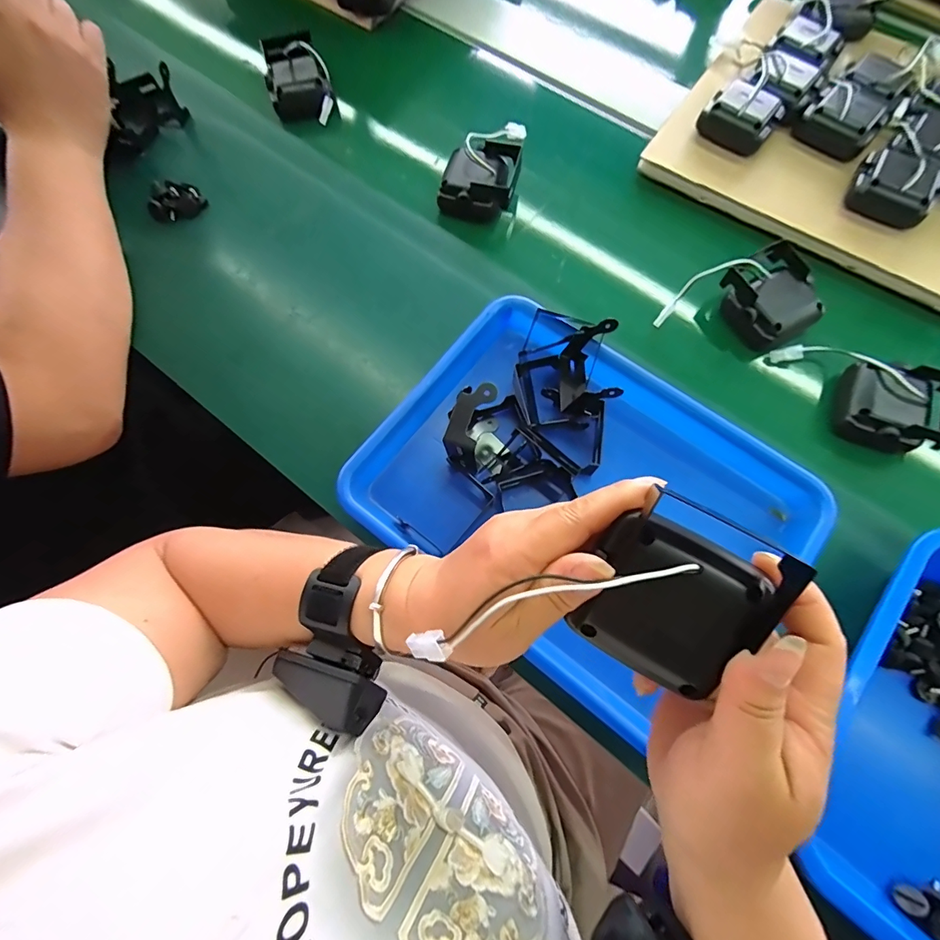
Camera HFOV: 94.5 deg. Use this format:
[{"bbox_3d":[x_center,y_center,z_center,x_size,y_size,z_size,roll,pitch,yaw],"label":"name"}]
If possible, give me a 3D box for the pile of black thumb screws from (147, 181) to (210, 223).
[{"bbox_3d":[-0.310,-0.284,0.458,0.055,0.020,0.034,-21,72,-4],"label":"pile of black thumb screws"}]

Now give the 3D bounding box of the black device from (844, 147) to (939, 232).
[{"bbox_3d":[0.418,-0.279,0.427,0.074,0.035,0.069,33,76,12],"label":"black device"}]

